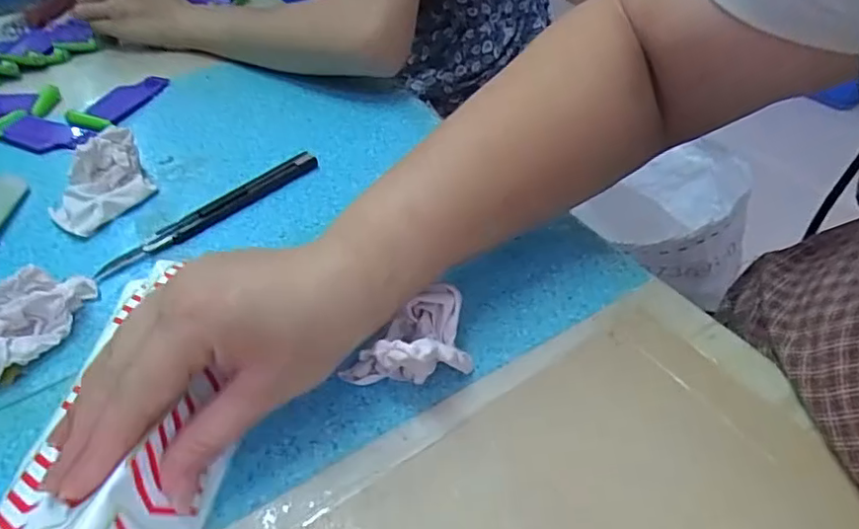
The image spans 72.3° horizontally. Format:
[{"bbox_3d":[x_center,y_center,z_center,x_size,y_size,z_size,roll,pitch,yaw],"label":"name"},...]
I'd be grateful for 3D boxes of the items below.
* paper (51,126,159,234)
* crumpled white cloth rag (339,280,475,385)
[{"bbox_3d":[-0.232,-0.059,0.412,0.068,0.035,0.061,-30,50,-27],"label":"paper"},{"bbox_3d":[-0.007,0.038,0.295,0.053,0.038,0.063,26,50,27],"label":"crumpled white cloth rag"}]

